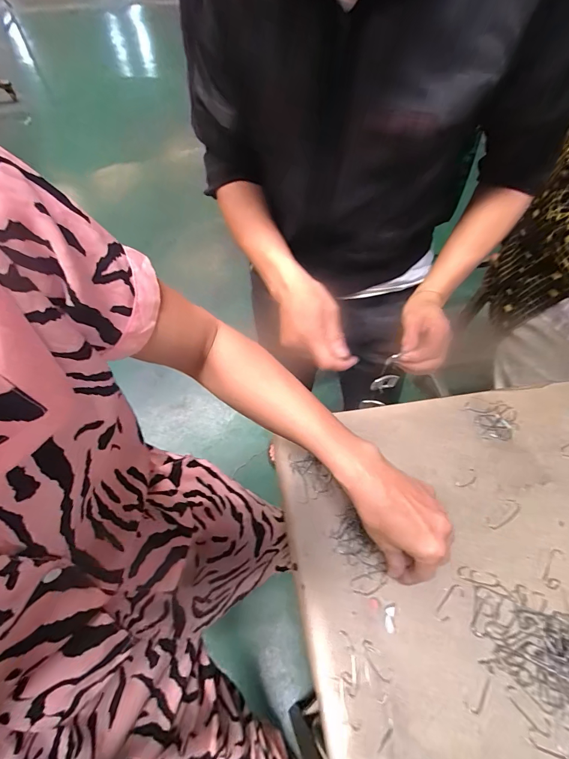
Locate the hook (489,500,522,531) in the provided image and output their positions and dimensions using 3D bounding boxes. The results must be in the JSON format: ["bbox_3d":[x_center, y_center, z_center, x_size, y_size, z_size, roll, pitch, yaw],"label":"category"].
[{"bbox_3d":[0.259,0.158,0.411,0.050,0.004,0.018,-31,61,-19],"label":"hook"}]

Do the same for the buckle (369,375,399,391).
[{"bbox_3d":[0.139,0.006,0.490,0.040,0.029,0.006,-14,57,-9],"label":"buckle"}]

